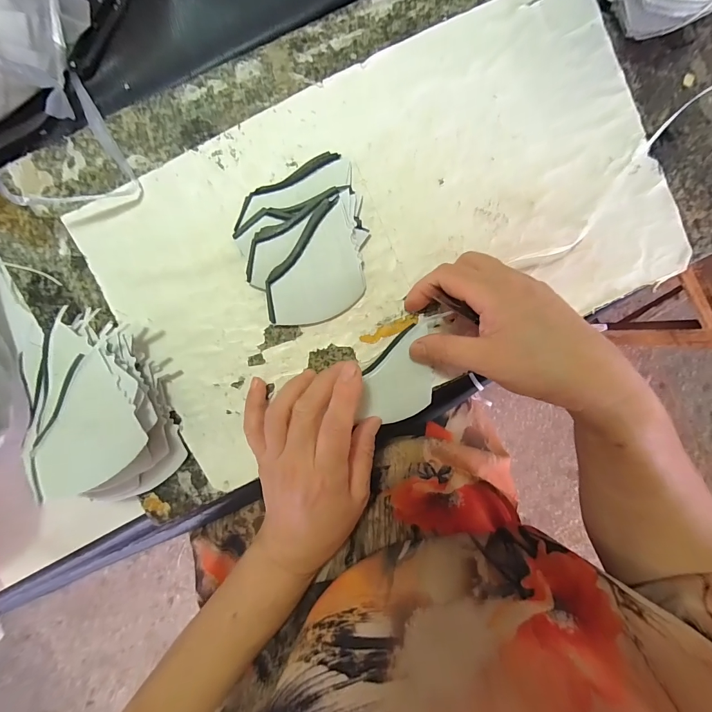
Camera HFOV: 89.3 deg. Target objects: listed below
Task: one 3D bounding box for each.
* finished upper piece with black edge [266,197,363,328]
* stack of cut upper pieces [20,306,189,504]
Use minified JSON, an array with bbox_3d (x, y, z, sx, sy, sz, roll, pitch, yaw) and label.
[{"bbox_3d":[-0.036,-0.067,0.272,0.075,0.011,0.080,-16,103,0],"label":"finished upper piece with black edge"},{"bbox_3d":[-0.186,0.041,0.259,0.081,0.055,0.139,-18,95,-2],"label":"stack of cut upper pieces"}]

